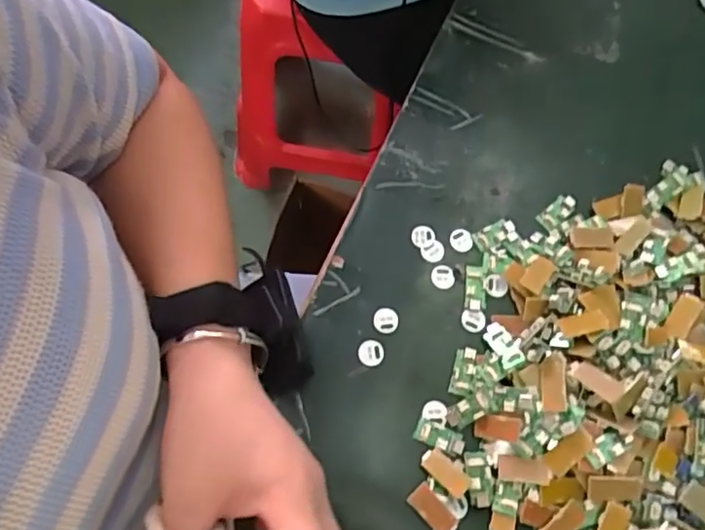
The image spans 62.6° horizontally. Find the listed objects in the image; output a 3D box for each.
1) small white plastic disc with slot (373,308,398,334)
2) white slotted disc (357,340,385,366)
[{"bbox_3d":[0.023,0.037,0.395,0.017,0.004,0.017,1,70,-3],"label":"small white plastic disc with slot"},{"bbox_3d":[0.013,0.059,0.393,0.017,0.004,0.018,1,70,-3],"label":"white slotted disc"}]

